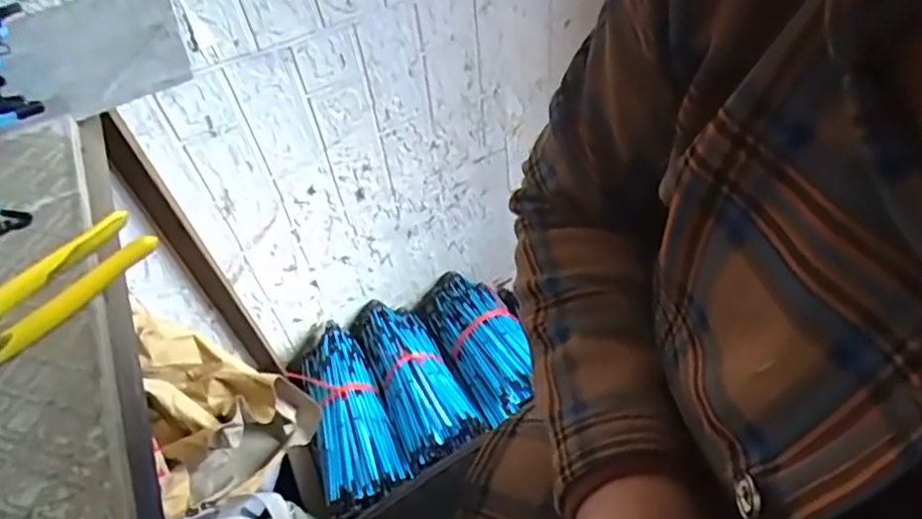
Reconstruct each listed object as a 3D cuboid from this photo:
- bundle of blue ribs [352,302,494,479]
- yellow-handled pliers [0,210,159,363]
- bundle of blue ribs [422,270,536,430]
[{"bbox_3d":[-0.078,0.171,1.012,0.116,0.102,0.315,-23,50,-11],"label":"bundle of blue ribs"},{"bbox_3d":[-0.256,0.037,0.358,0.044,0.019,0.175,33,61,30],"label":"yellow-handled pliers"},{"bbox_3d":[0.034,0.130,1.027,0.119,0.086,0.312,-20,34,-11],"label":"bundle of blue ribs"}]

